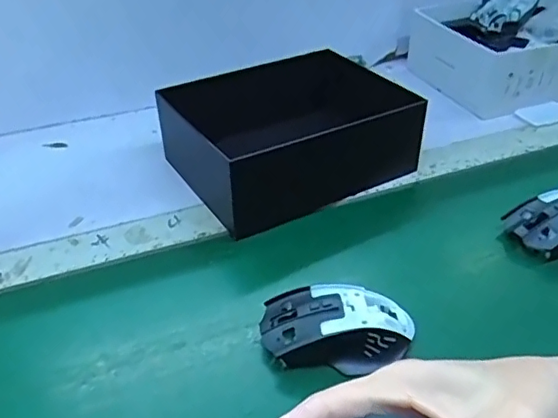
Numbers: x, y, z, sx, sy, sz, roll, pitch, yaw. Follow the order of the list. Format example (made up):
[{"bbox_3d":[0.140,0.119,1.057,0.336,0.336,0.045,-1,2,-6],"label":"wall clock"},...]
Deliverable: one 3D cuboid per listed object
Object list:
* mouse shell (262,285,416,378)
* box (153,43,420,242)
[{"bbox_3d":[0.045,0.086,0.429,0.116,0.039,0.068,1,36,2],"label":"mouse shell"},{"bbox_3d":[0.009,-0.083,0.620,0.221,0.095,0.186,-20,40,-25],"label":"box"}]

